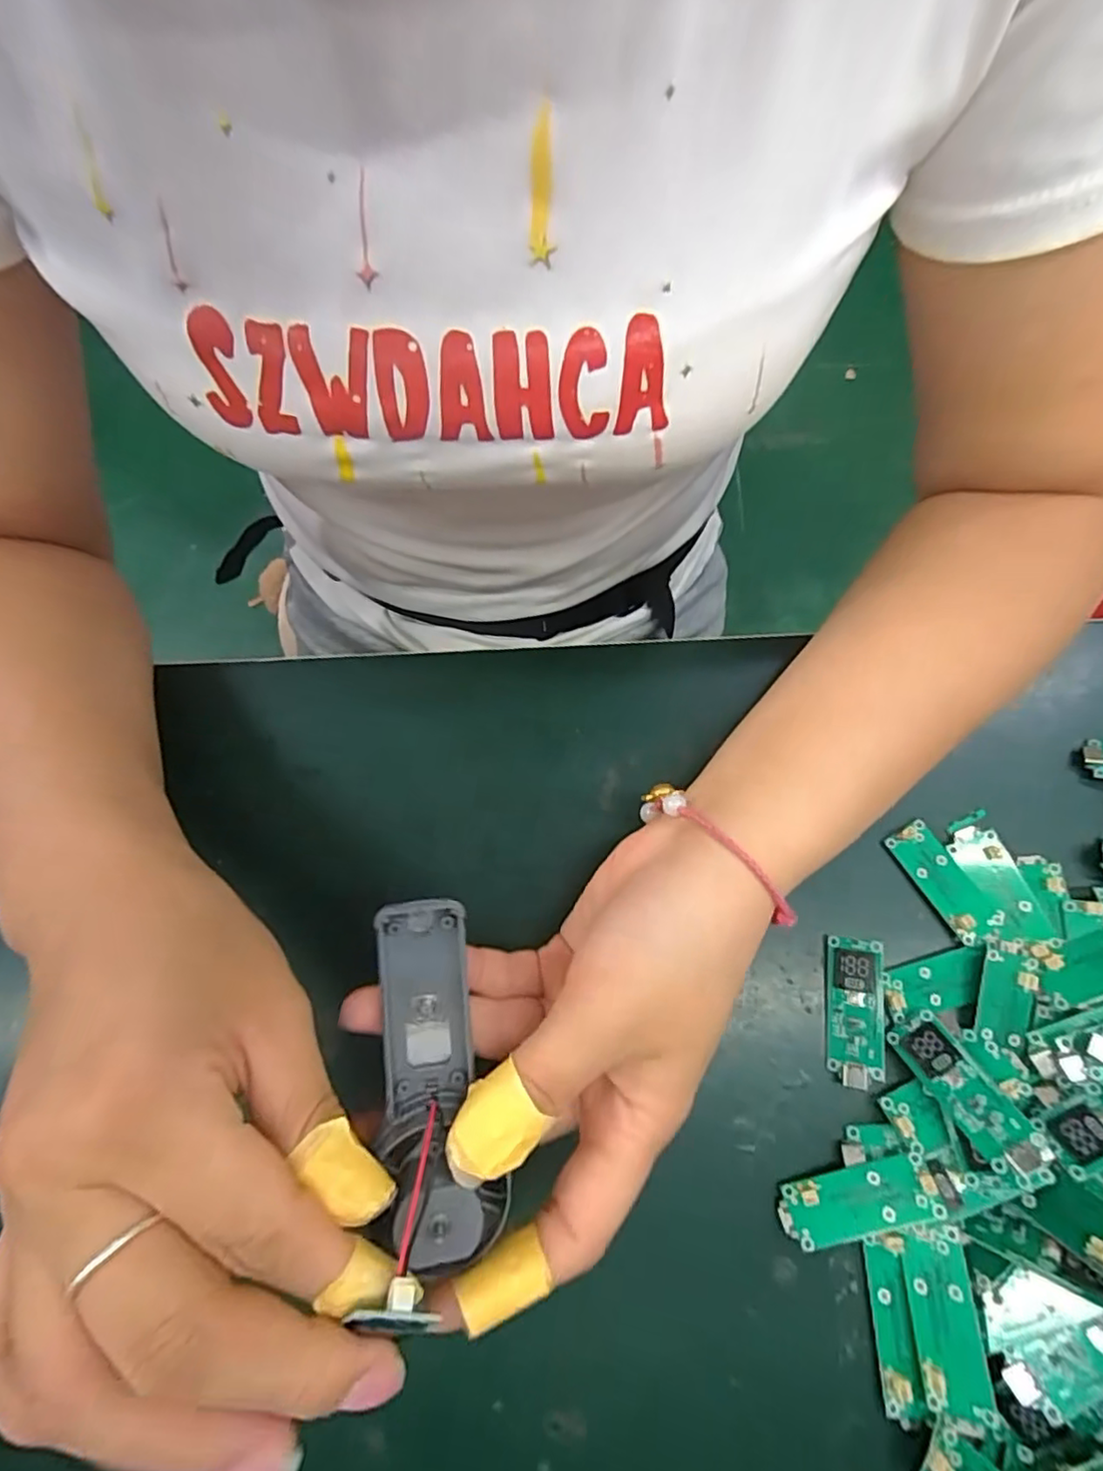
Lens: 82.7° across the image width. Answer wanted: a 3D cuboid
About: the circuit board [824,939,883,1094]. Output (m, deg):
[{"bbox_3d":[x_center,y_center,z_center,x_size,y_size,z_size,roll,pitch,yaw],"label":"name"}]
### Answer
[{"bbox_3d":[0.113,0.102,0.232,0.018,0.006,0.050,6,72,5],"label":"circuit board"}]

